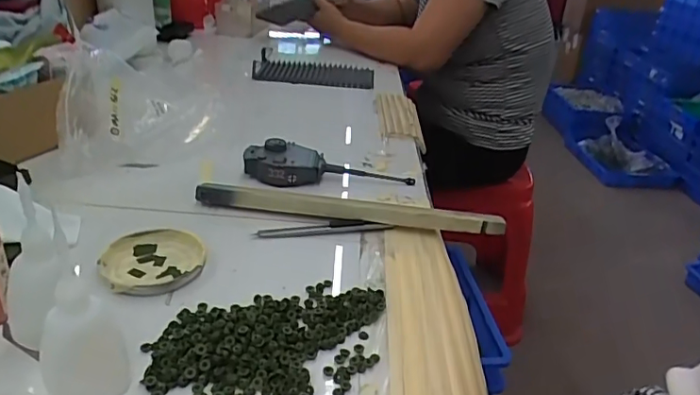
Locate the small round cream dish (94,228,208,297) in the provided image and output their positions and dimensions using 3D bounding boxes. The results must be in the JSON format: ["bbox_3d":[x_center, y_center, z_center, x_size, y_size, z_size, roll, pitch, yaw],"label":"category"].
[{"bbox_3d":[-0.161,0.048,0.430,0.077,0.012,0.081,5,28,-3],"label":"small round cream dish"}]

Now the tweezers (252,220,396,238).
[{"bbox_3d":[-0.024,0.028,0.497,0.126,0.009,0.013,0,28,-11],"label":"tweezers"}]

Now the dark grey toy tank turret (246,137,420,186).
[{"bbox_3d":[-0.023,-0.033,0.584,0.185,0.032,0.048,5,28,-2],"label":"dark grey toy tank turret"}]

